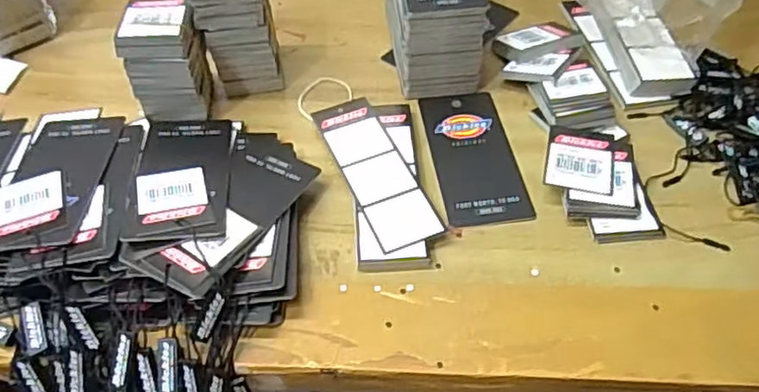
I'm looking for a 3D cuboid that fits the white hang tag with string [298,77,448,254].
[{"bbox_3d":[-0.011,-0.028,0.382,0.037,0.009,0.152,-20,53,-15],"label":"white hang tag with string"}]

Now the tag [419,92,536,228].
[{"bbox_3d":[0.057,-0.026,0.385,0.050,0.004,0.106,-6,51,-4],"label":"tag"}]

